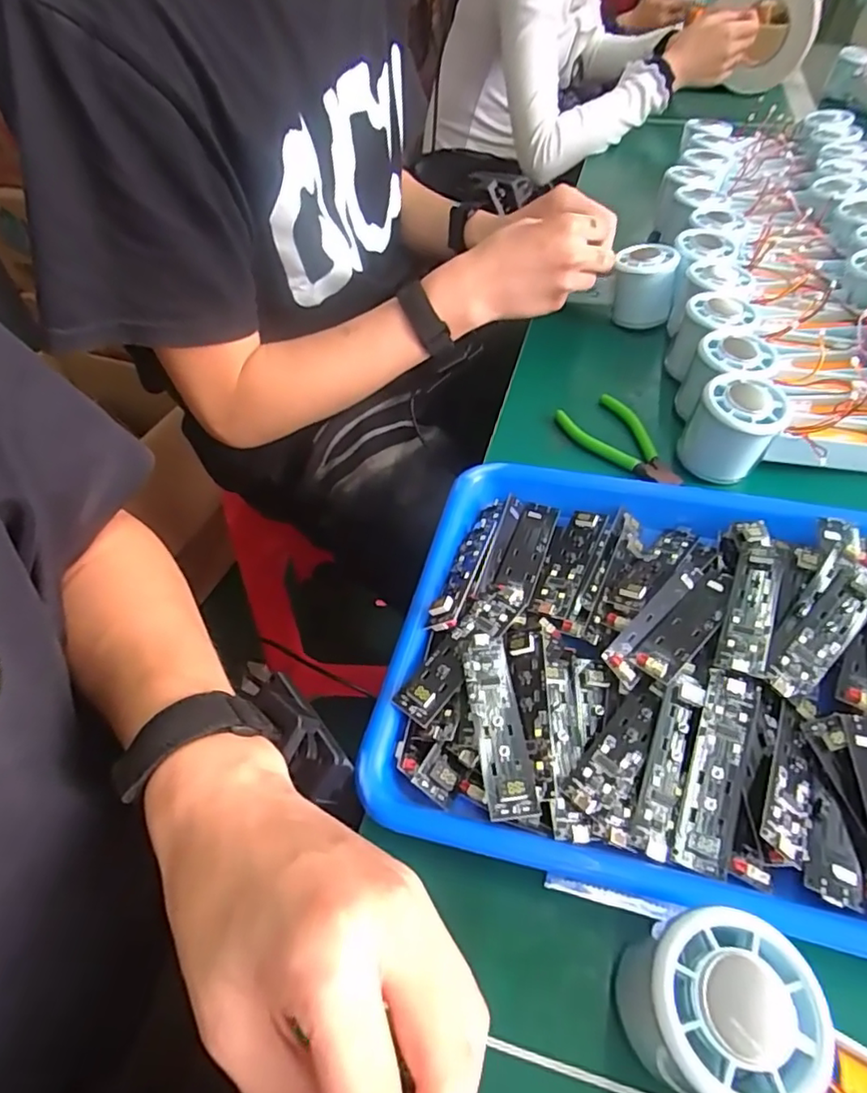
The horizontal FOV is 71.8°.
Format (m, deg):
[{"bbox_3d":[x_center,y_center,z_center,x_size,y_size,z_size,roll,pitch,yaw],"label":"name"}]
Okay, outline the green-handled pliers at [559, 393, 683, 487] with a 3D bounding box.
[{"bbox_3d":[0.153,-0.081,0.474,0.059,0.015,0.110,-24,53,-17],"label":"green-handled pliers"}]

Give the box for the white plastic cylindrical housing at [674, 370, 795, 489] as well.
[{"bbox_3d":[0.215,-0.087,0.431,0.058,0.061,0.056,-1,50,1],"label":"white plastic cylindrical housing"}]

